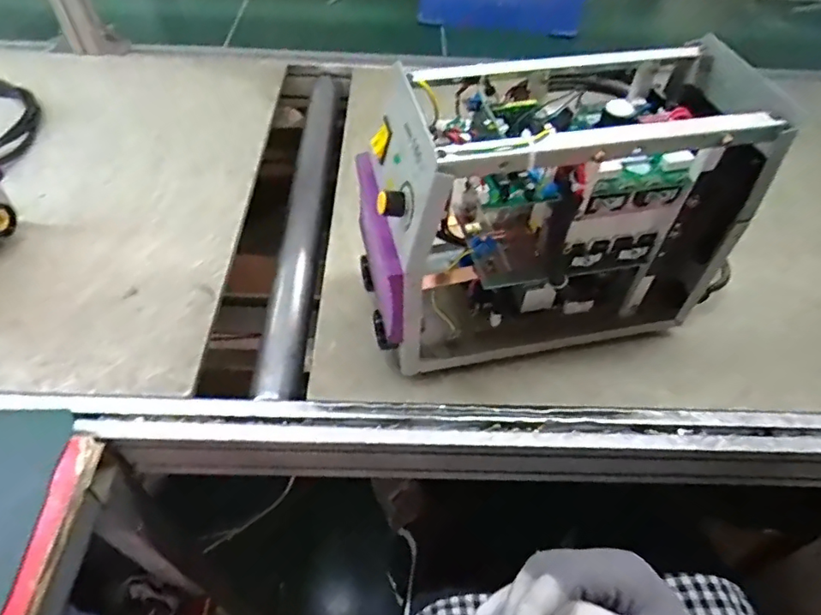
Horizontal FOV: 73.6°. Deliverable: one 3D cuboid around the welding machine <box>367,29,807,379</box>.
[{"bbox_3d":[0.120,-0.089,0.507,0.319,0.236,0.180,-11,53,-11],"label":"welding machine"}]

